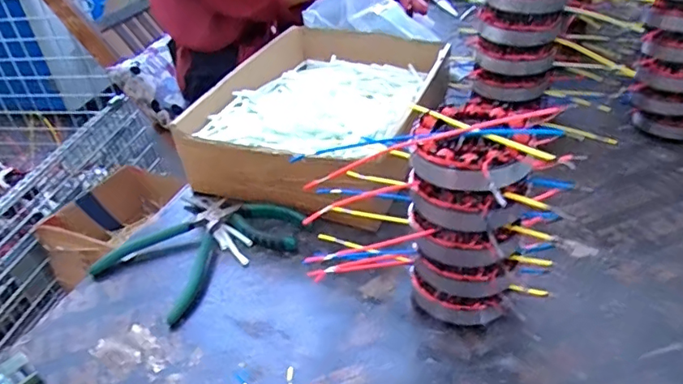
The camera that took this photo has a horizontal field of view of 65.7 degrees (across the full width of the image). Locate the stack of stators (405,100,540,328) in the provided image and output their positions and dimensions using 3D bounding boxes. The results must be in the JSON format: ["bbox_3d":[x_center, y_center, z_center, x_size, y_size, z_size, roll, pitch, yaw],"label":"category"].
[{"bbox_3d":[0.101,0.021,0.417,0.093,0.181,0.084,10,39,21],"label":"stack of stators"}]

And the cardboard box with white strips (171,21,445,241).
[{"bbox_3d":[-0.016,-0.129,0.679,0.220,0.086,0.392,14,41,25],"label":"cardboard box with white strips"}]

